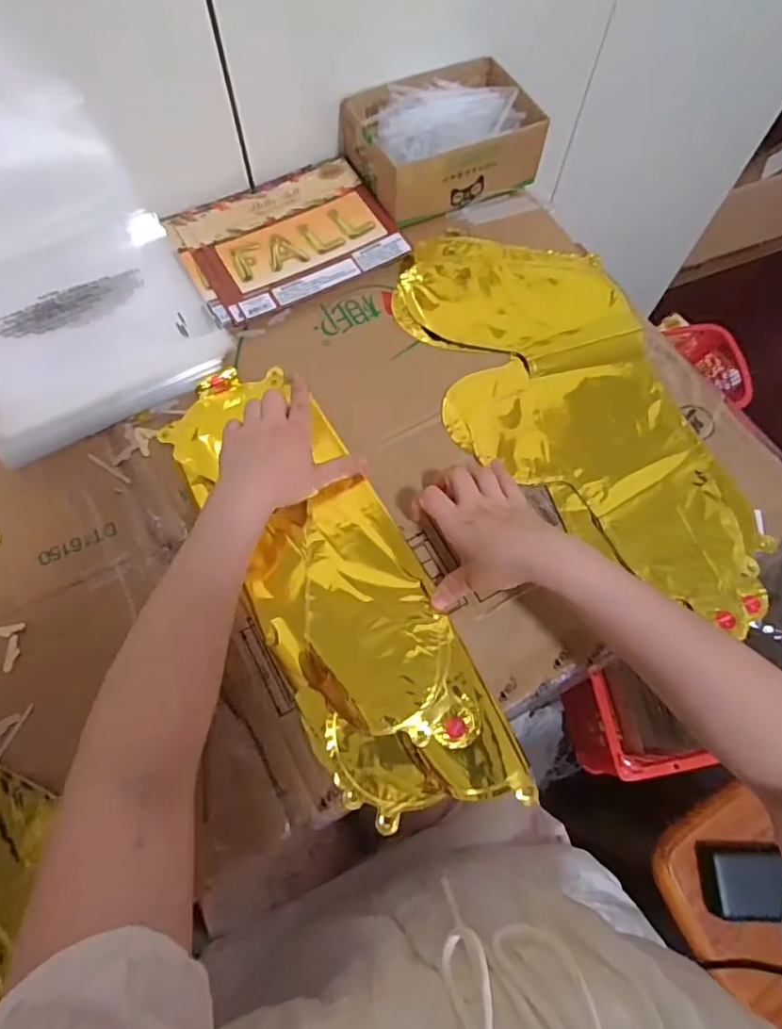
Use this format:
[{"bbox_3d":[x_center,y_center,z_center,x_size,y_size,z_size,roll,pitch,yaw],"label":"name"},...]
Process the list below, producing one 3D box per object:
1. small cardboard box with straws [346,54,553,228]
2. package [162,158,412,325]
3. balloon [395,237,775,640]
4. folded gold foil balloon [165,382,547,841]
[{"bbox_3d":[0.057,-0.410,0.598,0.186,0.062,0.144,-26,71,-11],"label":"small cardboard box with straws"},{"bbox_3d":[-0.112,-0.296,0.580,0.211,0.013,0.166,-27,71,-12],"label":"package"},{"bbox_3d":[0.165,-0.102,0.508,0.212,0.016,0.438,-18,70,-8],"label":"balloon"},{"bbox_3d":[-0.053,0.046,0.454,0.136,0.014,0.415,-30,72,-13],"label":"folded gold foil balloon"}]

